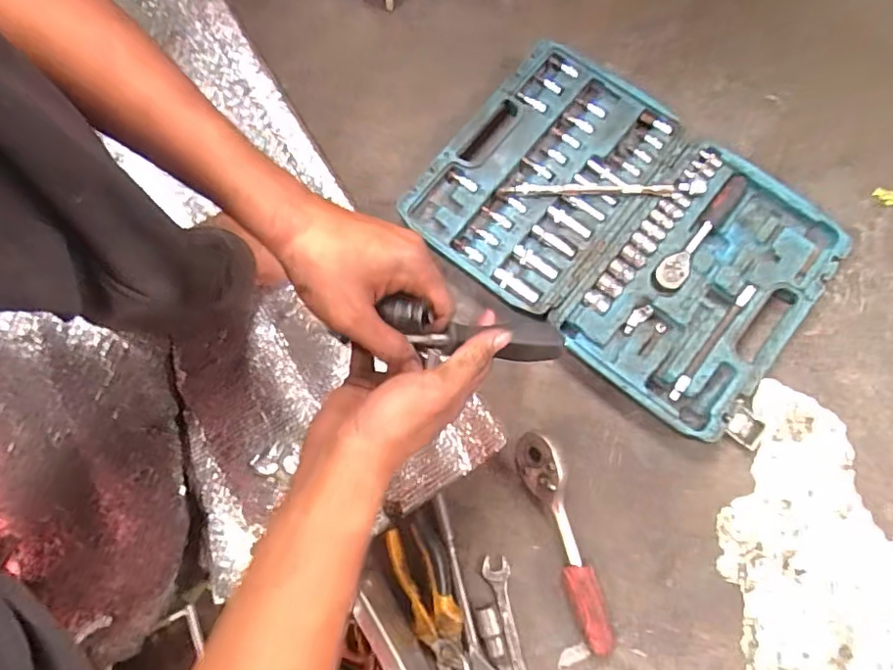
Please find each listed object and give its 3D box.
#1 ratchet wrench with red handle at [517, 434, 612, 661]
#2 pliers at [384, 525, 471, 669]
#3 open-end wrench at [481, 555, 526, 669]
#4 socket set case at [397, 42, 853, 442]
[{"bbox_3d":[0.110,0.187,0.503,0.035,0.042,0.196,-19,75,-4],"label":"ratchet wrench with red handle"},{"bbox_3d":[-0.009,0.243,0.482,0.047,0.017,0.150,-23,74,-4],"label":"pliers"},{"bbox_3d":[0.062,0.276,0.494,0.024,0.011,0.147,-15,75,-3],"label":"open-end wrench"},{"bbox_3d":[0.182,-0.111,0.589,0.391,0.042,0.284,38,79,11],"label":"socket set case"}]

